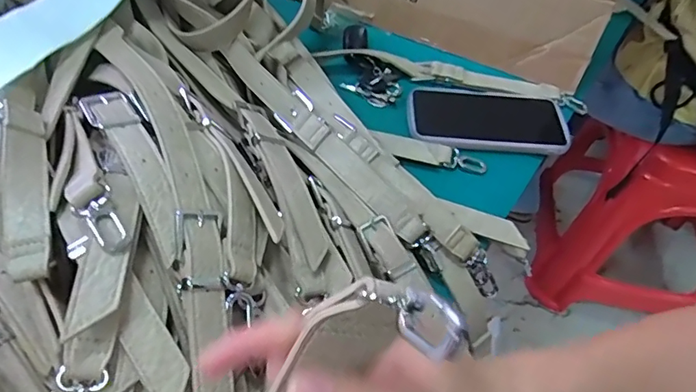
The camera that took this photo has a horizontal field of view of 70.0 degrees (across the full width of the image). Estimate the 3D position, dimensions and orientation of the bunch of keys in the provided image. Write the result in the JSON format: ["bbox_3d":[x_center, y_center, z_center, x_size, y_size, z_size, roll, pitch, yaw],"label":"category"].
[{"bbox_3d":[0.022,-0.165,0.593,0.069,0.024,0.152,-8,53,-11],"label":"bunch of keys"}]

